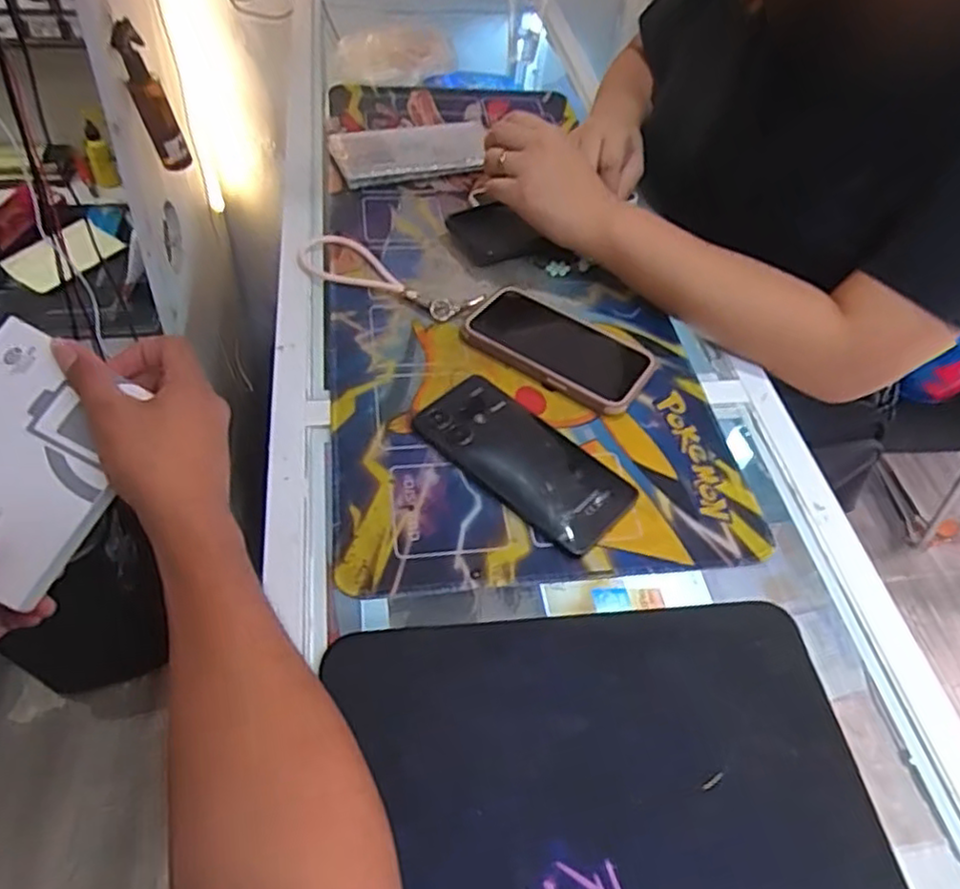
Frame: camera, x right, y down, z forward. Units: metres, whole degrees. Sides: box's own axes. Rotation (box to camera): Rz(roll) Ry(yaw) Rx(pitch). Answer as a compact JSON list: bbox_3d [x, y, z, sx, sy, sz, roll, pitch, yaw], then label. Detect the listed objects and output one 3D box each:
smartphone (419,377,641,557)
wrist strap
[{"bbox_3d":[0.032,0.008,0.495,0.158,0.012,0.078,38,57,23],"label":"smartphone"},{"bbox_3d":[-0.089,-0.149,0.604,0.179,0.014,0.058,33,55,20],"label":"wrist strap"}]

